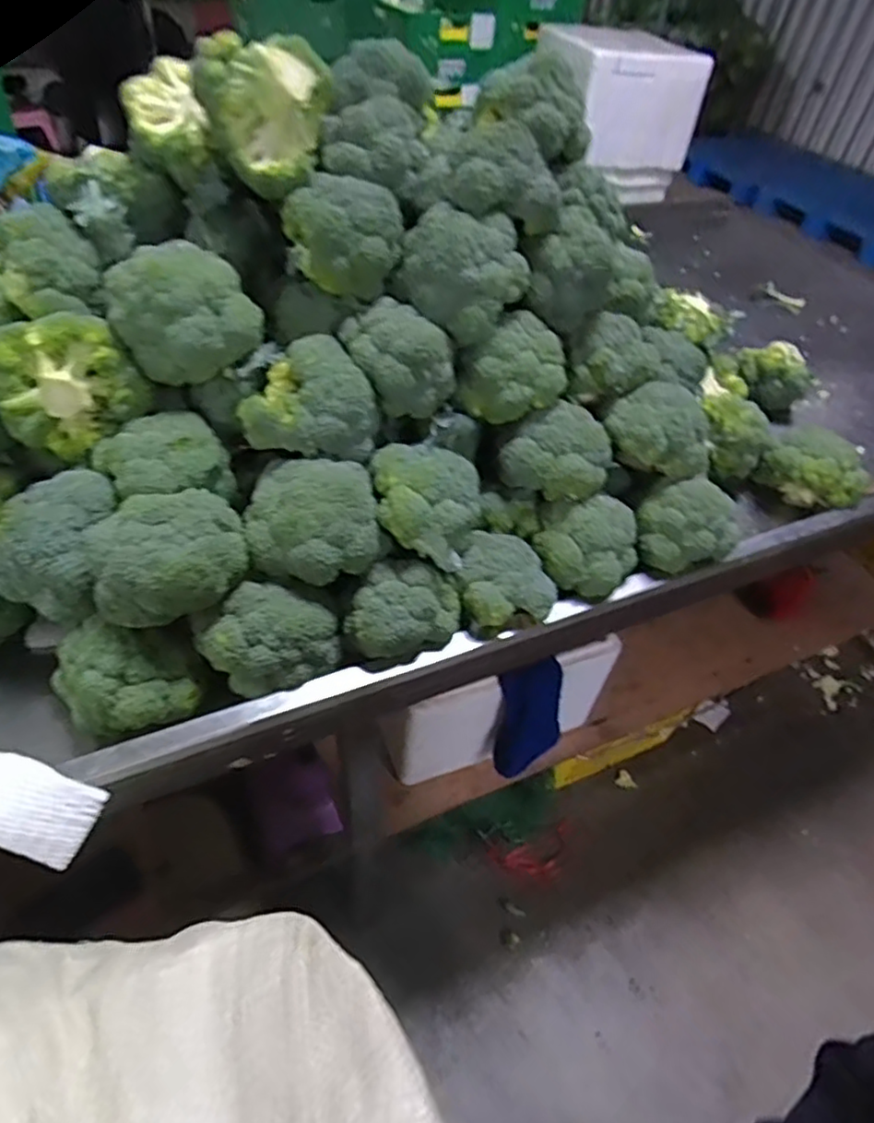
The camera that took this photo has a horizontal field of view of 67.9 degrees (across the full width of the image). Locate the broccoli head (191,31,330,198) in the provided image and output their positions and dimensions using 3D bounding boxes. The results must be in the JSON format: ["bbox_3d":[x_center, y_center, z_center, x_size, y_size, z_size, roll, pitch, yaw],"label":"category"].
[{"bbox_3d":[-0.160,-0.423,0.607,0.091,0.102,0.106,11,46,4],"label":"broccoli head"}]

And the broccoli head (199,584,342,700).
[{"bbox_3d":[-0.154,0.072,0.598,0.116,0.082,0.078,10,46,3],"label":"broccoli head"}]

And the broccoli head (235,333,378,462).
[{"bbox_3d":[-0.124,-0.157,0.626,0.123,0.077,0.111,-2,47,-8],"label":"broccoli head"}]

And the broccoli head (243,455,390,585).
[{"bbox_3d":[-0.116,-0.038,0.613,0.125,0.091,0.110,-15,50,-20],"label":"broccoli head"}]

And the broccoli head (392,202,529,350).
[{"bbox_3d":[0.025,-0.284,0.641,0.123,0.095,0.076,9,46,2],"label":"broccoli head"}]

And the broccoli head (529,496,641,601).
[{"bbox_3d":[0.171,-0.018,0.710,0.122,0.068,0.080,-17,51,-21],"label":"broccoli head"}]

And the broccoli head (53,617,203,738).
[{"bbox_3d":[-0.284,0.096,0.574,0.097,0.073,0.110,-31,57,-30],"label":"broccoli head"}]

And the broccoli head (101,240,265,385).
[{"bbox_3d":[-0.240,-0.231,0.609,0.109,0.100,0.108,34,52,24],"label":"broccoli head"}]

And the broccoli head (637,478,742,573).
[{"bbox_3d":[0.291,-0.043,0.747,0.108,0.088,0.100,28,50,19],"label":"broccoli head"}]

